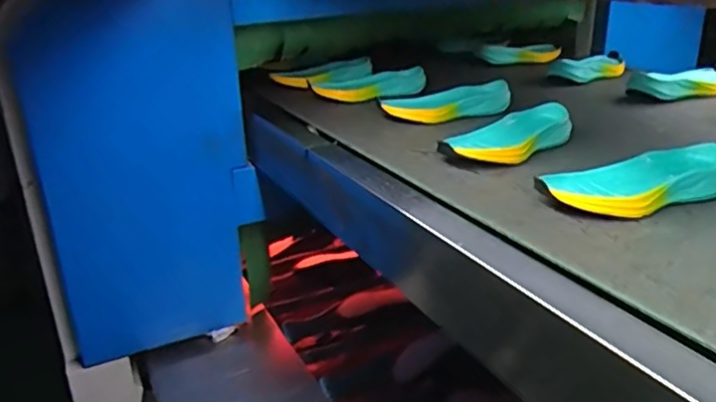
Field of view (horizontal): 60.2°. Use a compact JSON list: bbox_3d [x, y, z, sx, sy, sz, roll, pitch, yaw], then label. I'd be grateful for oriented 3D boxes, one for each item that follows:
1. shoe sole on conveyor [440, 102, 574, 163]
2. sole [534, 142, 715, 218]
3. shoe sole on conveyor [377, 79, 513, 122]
[{"bbox_3d":[0.188,-0.080,0.779,0.195,0.043,0.096,-21,28,-39],"label":"shoe sole on conveyor"},{"bbox_3d":[0.280,-0.021,0.620,0.199,0.042,0.080,-10,23,-20],"label":"sole"},{"bbox_3d":[0.146,-0.151,0.958,0.205,0.045,0.062,-8,22,-15],"label":"shoe sole on conveyor"}]

